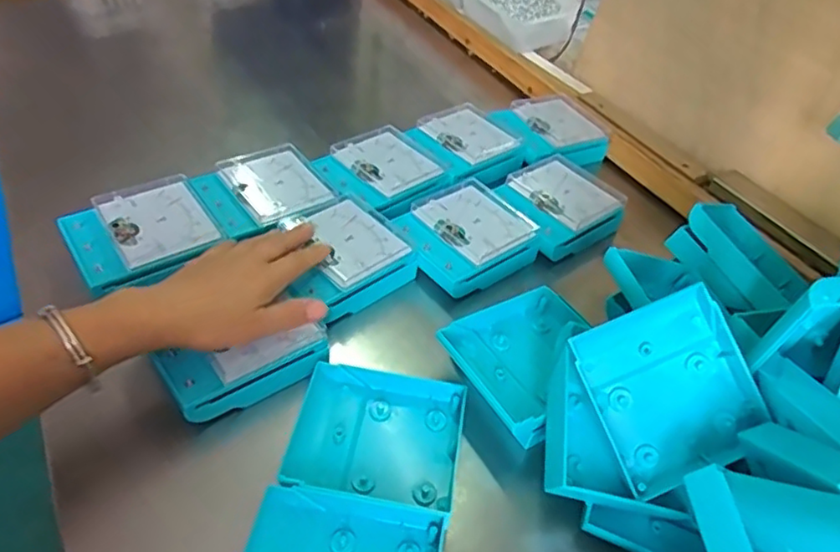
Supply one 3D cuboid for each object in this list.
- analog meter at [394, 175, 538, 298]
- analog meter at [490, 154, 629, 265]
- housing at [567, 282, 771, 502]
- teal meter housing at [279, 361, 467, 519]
[{"bbox_3d":[0.041,-0.039,0.593,0.123,0.033,0.106,-28,54,-31],"label":"analog meter"},{"bbox_3d":[0.145,-0.074,0.641,0.133,0.032,0.111,-28,54,-31],"label":"analog meter"},{"bbox_3d":[0.171,0.077,0.415,0.105,0.019,0.118,-24,91,-1],"label":"housing"},{"bbox_3d":[-0.029,0.114,0.439,0.115,0.025,0.100,8,43,0],"label":"teal meter housing"}]

